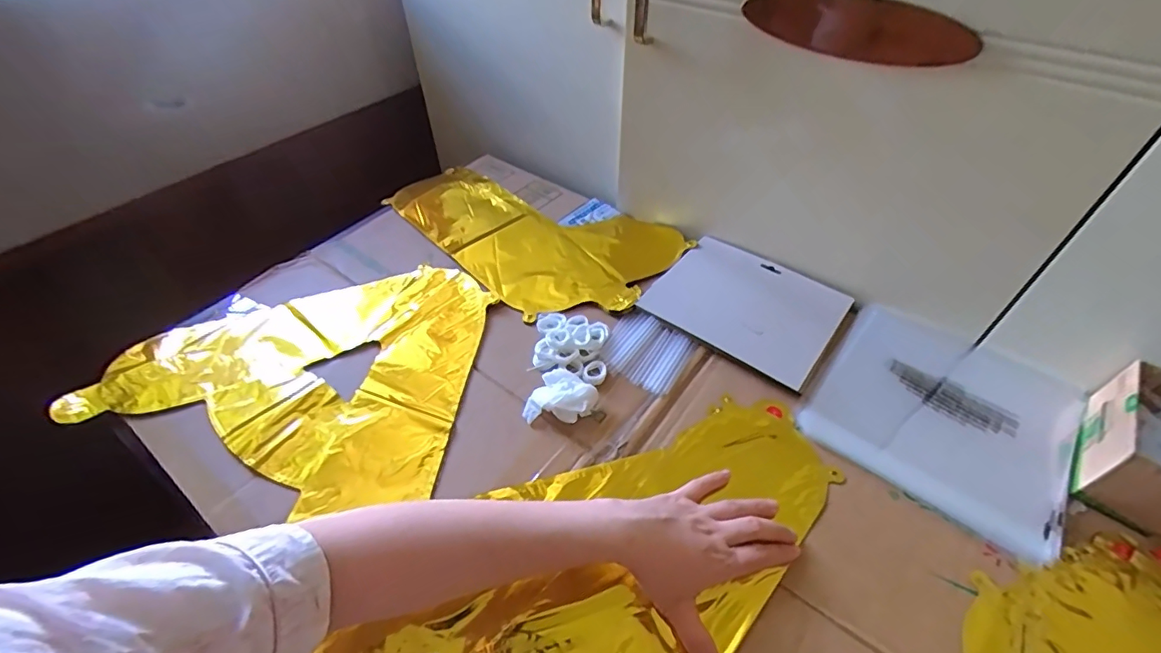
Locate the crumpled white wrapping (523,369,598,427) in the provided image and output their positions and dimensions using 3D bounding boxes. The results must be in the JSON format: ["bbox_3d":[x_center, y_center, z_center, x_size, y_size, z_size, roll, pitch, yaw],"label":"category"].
[{"bbox_3d":[-0.018,0.070,0.489,0.057,0.019,0.059,21,51,18],"label":"crumpled white wrapping"}]

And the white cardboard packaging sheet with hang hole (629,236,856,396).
[{"bbox_3d":[0.187,-0.027,0.582,0.187,0.011,0.158,30,55,24],"label":"white cardboard packaging sheet with hang hole"}]

